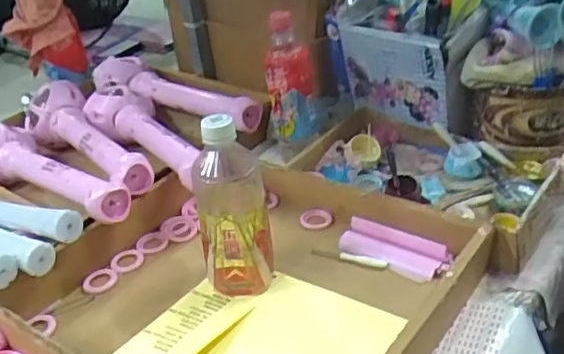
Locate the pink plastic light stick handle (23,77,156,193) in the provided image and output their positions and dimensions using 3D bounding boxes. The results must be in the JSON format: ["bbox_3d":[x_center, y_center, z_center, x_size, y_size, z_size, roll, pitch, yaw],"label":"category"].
[{"bbox_3d":[-0.267,-0.049,0.817,0.085,0.065,0.345,-25,36,-28],"label":"pink plastic light stick handle"}]

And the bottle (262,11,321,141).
[{"bbox_3d":[0.013,-0.137,0.815,0.069,0.161,0.072,-5,32,1],"label":"bottle"}]

